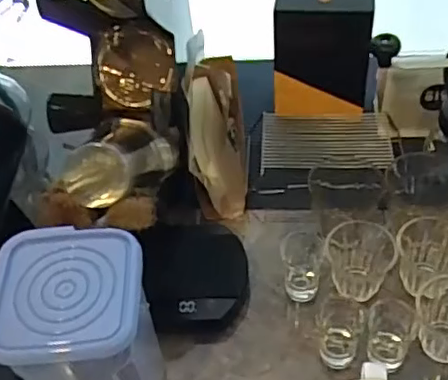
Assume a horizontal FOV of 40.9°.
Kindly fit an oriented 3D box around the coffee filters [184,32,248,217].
[{"bbox_3d":[-0.010,-0.068,0.695,0.063,0.064,0.201,-7,92,-1],"label":"coffee filters"}]

